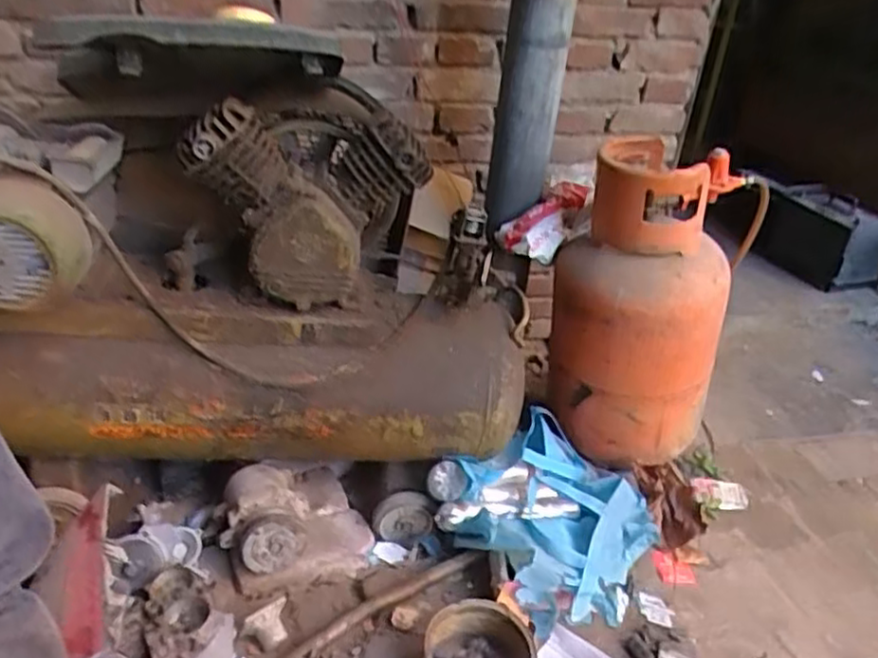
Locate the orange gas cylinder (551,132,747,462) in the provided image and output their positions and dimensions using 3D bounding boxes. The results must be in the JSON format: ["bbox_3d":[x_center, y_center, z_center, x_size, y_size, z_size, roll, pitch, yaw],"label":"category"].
[{"bbox_3d":[0.367,-0.032,1.283,0.302,0.545,0.258,13,32,14],"label":"orange gas cylinder"}]

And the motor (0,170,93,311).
[{"bbox_3d":[-0.530,-0.106,0.880,0.157,0.143,0.094,-3,31,-12],"label":"motor"}]

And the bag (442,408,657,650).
[{"bbox_3d":[0.202,0.320,1.202,0.312,0.157,0.332,29,38,35],"label":"bag"}]

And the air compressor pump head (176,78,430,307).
[{"bbox_3d":[-0.191,-0.203,1.027,0.299,0.273,0.224,-3,31,-12],"label":"air compressor pump head"}]

